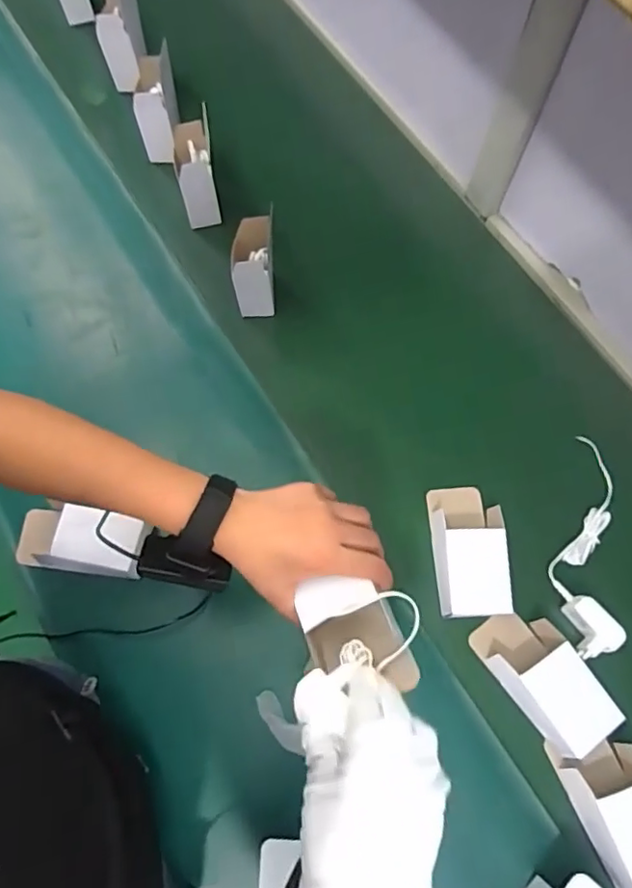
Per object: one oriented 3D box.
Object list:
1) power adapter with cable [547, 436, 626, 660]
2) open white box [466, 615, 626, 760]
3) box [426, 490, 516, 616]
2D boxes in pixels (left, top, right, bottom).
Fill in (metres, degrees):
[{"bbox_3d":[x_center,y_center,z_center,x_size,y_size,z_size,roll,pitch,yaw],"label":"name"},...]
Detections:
[{"bbox_3d":[0.301,0.106,0.651,0.066,0.028,0.248,7,71,2],"label":"power adapter with cable"},{"bbox_3d":[0.236,0.239,0.598,0.074,0.044,0.138,-34,74,-12],"label":"open white box"},{"bbox_3d":[0.168,0.116,0.642,0.075,0.040,0.144,-1,70,-1],"label":"box"}]

